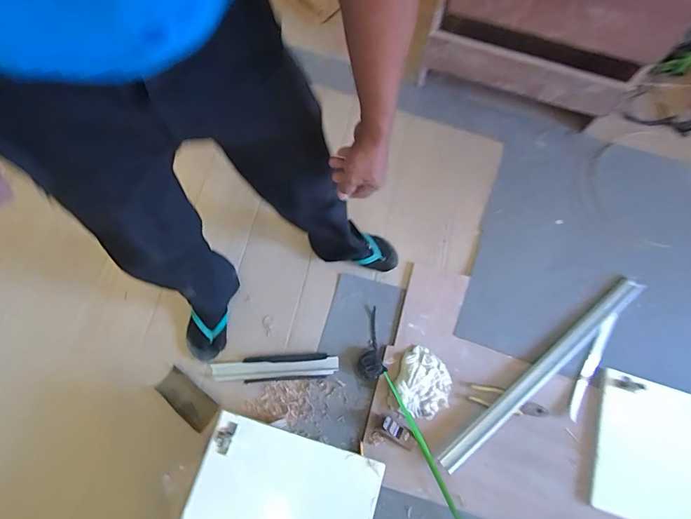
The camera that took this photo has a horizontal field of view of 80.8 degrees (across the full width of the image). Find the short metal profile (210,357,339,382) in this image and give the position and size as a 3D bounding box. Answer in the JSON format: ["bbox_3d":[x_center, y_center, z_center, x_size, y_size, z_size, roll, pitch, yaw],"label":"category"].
[{"bbox_3d":[-0.190,0.295,1.095,0.337,0.026,0.049,-3,72,-2],"label":"short metal profile"}]

